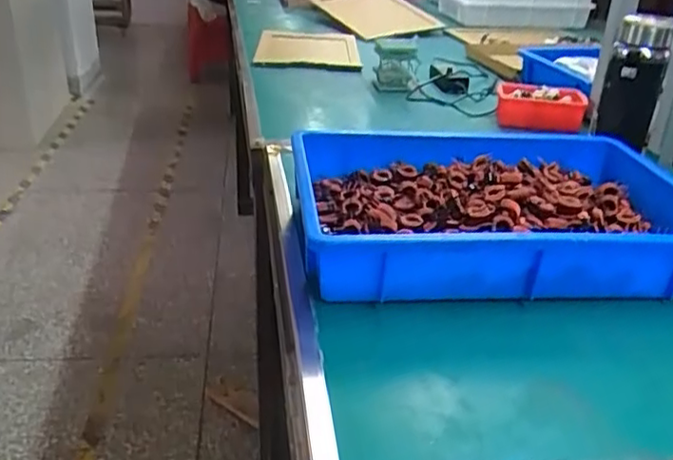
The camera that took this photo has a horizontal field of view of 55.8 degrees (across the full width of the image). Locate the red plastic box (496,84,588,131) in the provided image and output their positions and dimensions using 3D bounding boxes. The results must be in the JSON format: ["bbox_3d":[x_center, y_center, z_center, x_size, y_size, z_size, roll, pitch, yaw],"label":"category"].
[{"bbox_3d":[0.384,-0.232,1.205,0.163,0.058,0.095,11,29,15],"label":"red plastic box"}]

